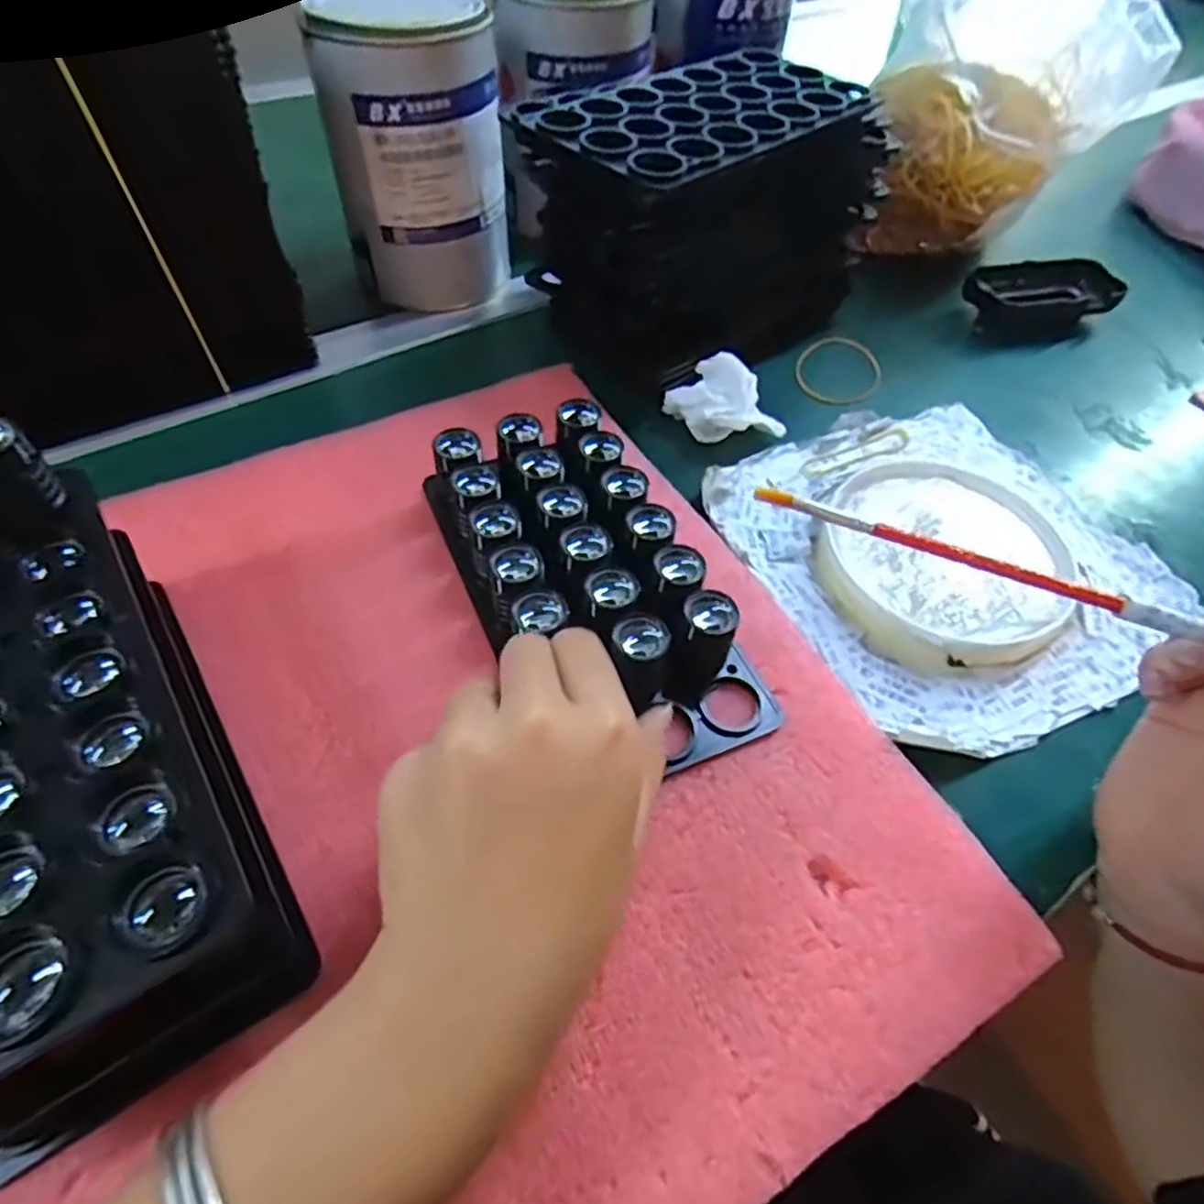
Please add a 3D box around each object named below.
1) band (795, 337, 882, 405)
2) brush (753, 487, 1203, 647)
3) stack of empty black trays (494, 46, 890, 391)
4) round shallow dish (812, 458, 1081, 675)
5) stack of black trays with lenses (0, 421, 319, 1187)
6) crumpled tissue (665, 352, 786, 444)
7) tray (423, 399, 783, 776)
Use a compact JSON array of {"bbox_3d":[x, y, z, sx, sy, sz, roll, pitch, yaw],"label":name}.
[{"bbox_3d":[0.158,-0.153,0.474,0.072,0.009,0.053,-30,72,-22],"label":"band"},{"bbox_3d":[0.166,0.003,0.215,0.243,0.008,0.005,20,53,14],"label":"brush"},{"bbox_3d":[0.061,-0.234,0.435,0.218,0.133,0.116,-32,61,-26],"label":"stack of empty black trays"},{"bbox_3d":[0.171,-0.024,0.355,0.124,0.017,0.119,2,52,-3],"label":"round shallow dish"},{"bbox_3d":[-0.178,0.051,0.216,0.100,0.102,0.190,-26,59,-22],"label":"stack of black trays with lenses"},{"bbox_3d":[0.073,-0.115,0.411,0.043,0.032,0.057,-33,62,-26],"label":"crumpled tissue"},{"bbox_3d":[-0.002,-0.013,0.317,0.102,0.037,0.187,-22,57,-20],"label":"tray"}]

